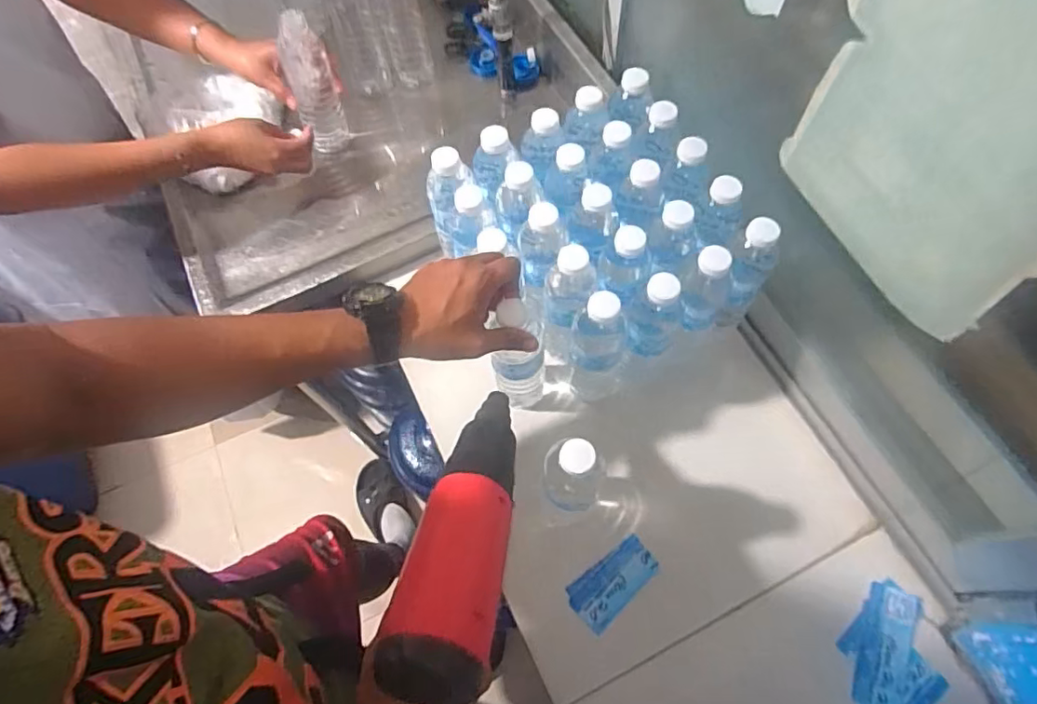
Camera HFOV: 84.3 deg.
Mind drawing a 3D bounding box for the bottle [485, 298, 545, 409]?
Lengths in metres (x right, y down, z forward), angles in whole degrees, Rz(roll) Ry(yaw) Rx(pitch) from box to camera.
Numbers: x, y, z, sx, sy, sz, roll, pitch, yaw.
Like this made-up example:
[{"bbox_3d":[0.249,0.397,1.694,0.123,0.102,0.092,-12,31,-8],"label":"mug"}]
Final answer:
[{"bbox_3d":[0.002,0.012,0.652,0.053,0.207,0.055,-1,63,3],"label":"bottle"}]

